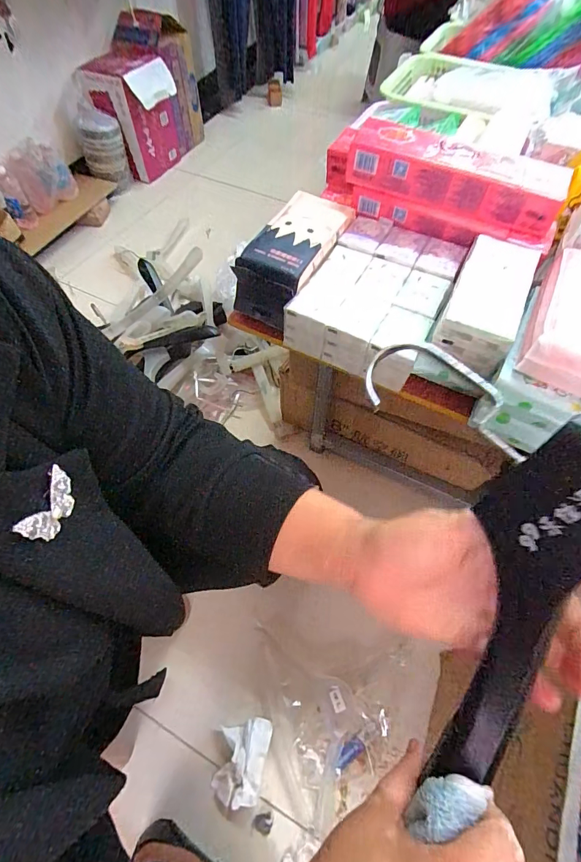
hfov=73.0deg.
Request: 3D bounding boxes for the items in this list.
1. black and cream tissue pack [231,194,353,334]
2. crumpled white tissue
[{"bbox_3d":[0.009,-0.238,0.535,0.094,0.079,0.195,28,63,15],"label":"black and cream tissue pack"},{"bbox_3d":[-0.081,0.542,0.646,0.083,0.050,0.111,7,59,3],"label":"crumpled white tissue"}]

